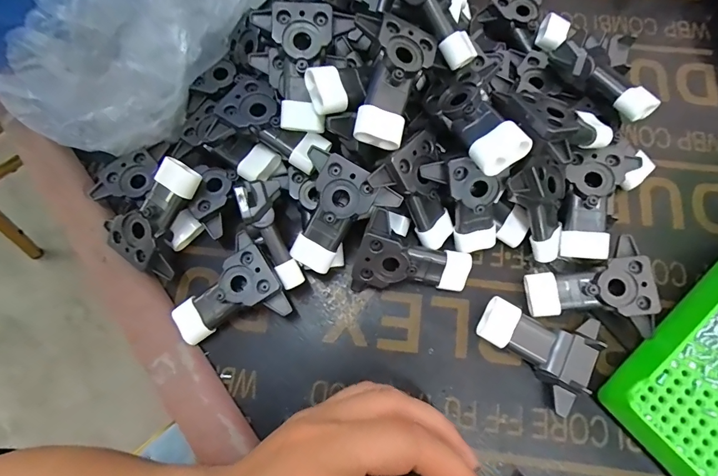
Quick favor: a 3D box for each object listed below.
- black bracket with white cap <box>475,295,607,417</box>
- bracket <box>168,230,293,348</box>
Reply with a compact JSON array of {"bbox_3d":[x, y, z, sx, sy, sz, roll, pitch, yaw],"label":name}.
[{"bbox_3d":[0.102,0.060,0.220,0.062,0.022,0.054,29,76,9],"label":"black bracket with white cap"},{"bbox_3d":[-0.078,0.038,0.228,0.064,0.026,0.052,-39,77,-10],"label":"bracket"}]

